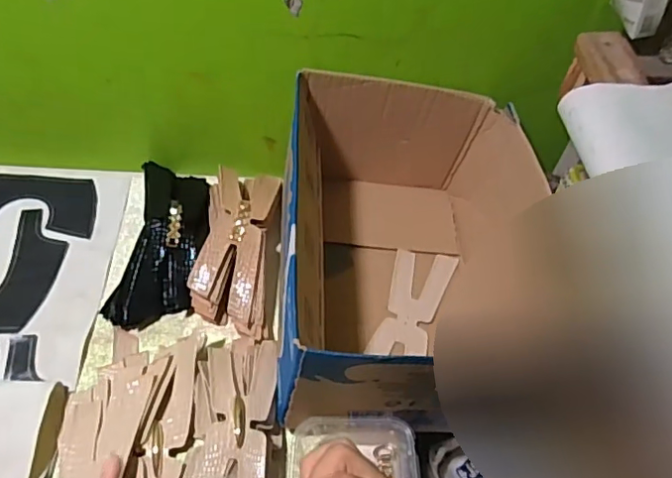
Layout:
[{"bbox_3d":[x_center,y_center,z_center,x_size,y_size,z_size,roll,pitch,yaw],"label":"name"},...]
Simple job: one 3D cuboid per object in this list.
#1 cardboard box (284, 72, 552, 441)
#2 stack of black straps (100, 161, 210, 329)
[{"bbox_3d":[0.083,0.011,0.621,0.266,0.181,0.362,3,52,-4],"label":"cardboard box"},{"bbox_3d":[-0.210,-0.004,0.679,0.102,0.062,0.228,3,52,-4],"label":"stack of black straps"}]

